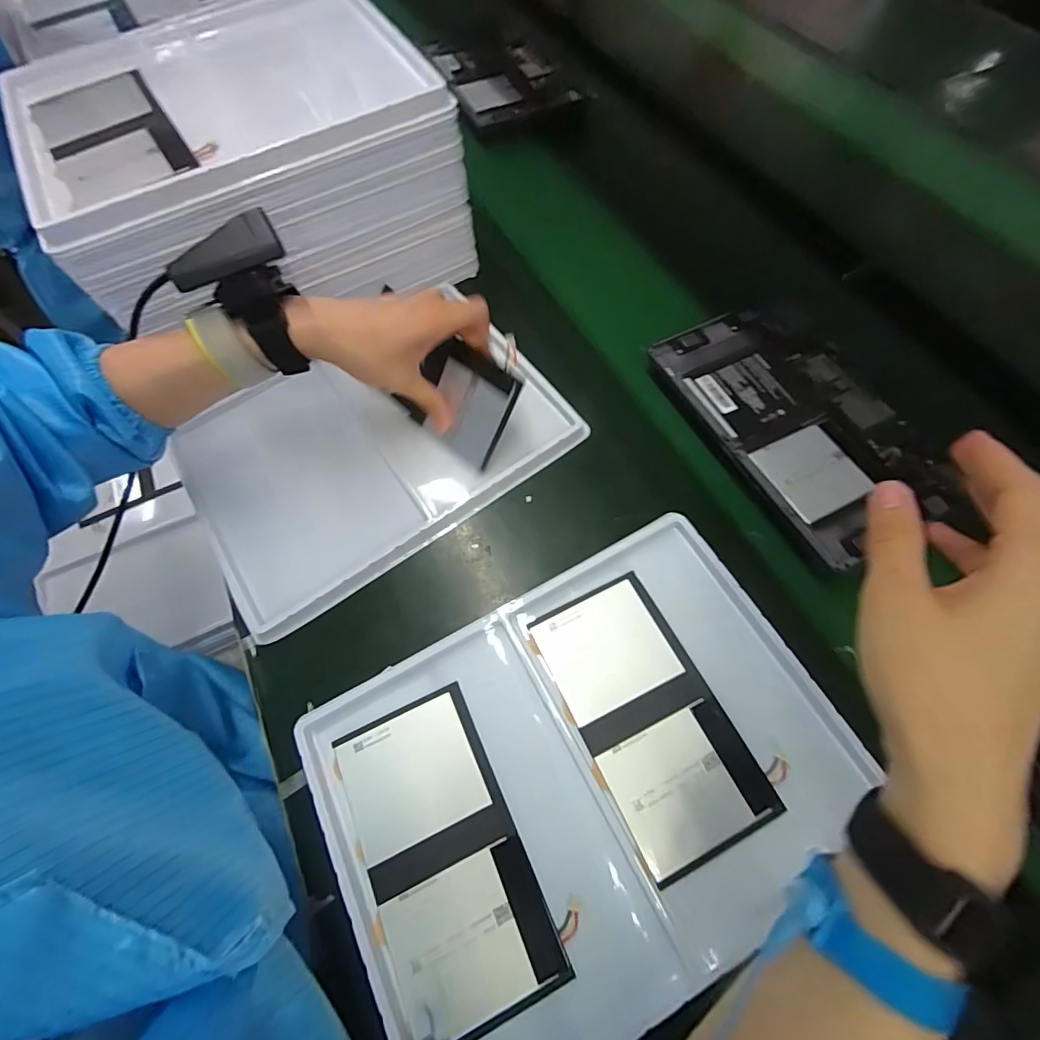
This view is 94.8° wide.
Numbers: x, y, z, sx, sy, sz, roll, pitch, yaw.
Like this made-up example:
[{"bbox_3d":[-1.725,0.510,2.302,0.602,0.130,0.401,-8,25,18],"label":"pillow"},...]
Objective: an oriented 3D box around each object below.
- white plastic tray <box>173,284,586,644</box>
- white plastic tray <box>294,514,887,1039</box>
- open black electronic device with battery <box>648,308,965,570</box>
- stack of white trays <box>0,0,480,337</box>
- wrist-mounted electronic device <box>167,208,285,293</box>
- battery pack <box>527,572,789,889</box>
[{"bbox_3d":[-0.137,-0.073,0.442,0.322,0.018,0.239,-33,68,-12],"label":"white plastic tray"},{"bbox_3d":[0.042,0.165,0.312,0.313,0.033,0.239,-27,67,-9],"label":"white plastic tray"},{"bbox_3d":[0.243,-0.087,0.429,0.142,0.030,0.249,-27,67,-9],"label":"open black electronic device with battery"},{"bbox_3d":[-0.247,-0.334,0.465,0.318,0.148,0.251,-28,67,-9],"label":"stack of white trays"},{"bbox_3d":[-0.187,-0.167,0.305,0.069,0.017,0.029,-30,90,-6],"label":"wrist-mounted electronic device"},{"bbox_3d":[0.083,0.127,0.319,0.093,0.004,0.171,-27,67,-9],"label":"battery pack"}]

